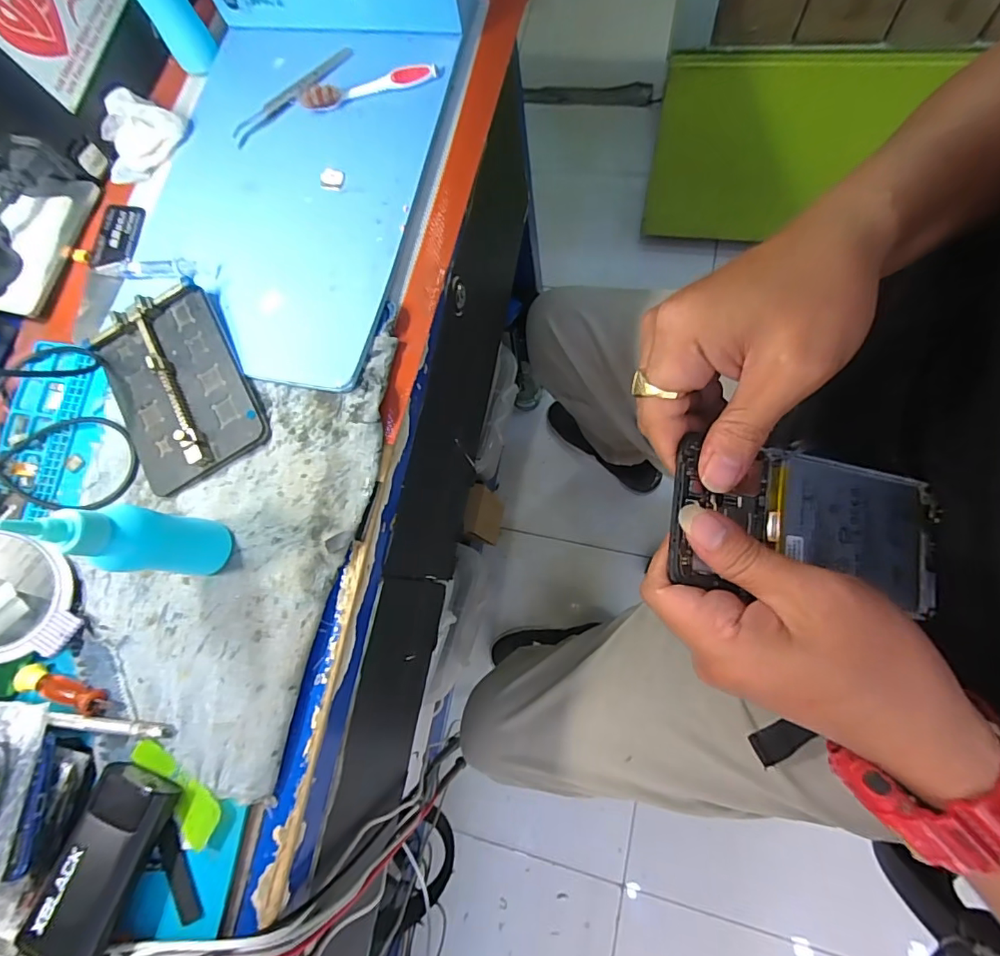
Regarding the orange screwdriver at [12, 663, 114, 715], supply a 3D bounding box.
[{"bbox_3d":[-0.268,0.130,0.304,0.059,0.014,0.014,16,79,12],"label":"orange screwdriver"}]

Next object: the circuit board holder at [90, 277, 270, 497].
[{"bbox_3d":[-0.219,-0.060,0.336,0.088,0.022,0.126,-30,74,1],"label":"circuit board holder"}]

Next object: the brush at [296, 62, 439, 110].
[{"bbox_3d":[-0.100,-0.295,0.372,0.106,0.016,0.018,-9,75,7],"label":"brush"}]

